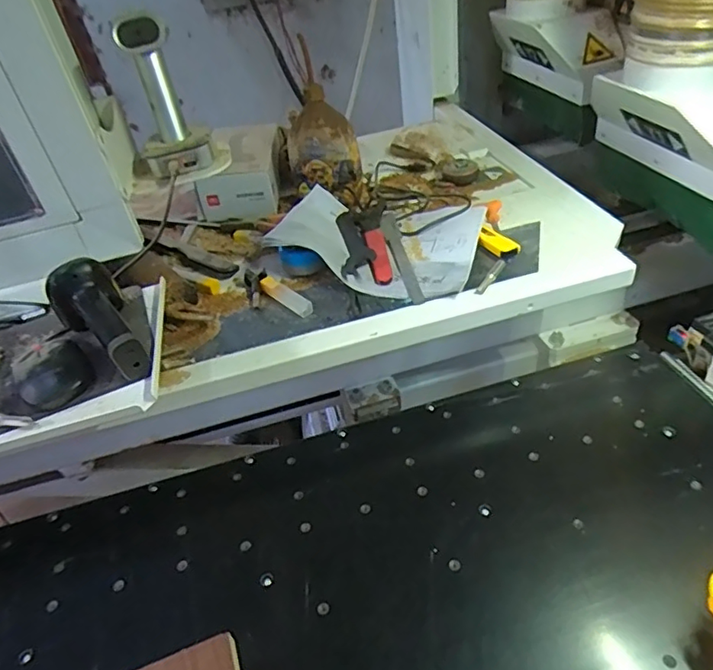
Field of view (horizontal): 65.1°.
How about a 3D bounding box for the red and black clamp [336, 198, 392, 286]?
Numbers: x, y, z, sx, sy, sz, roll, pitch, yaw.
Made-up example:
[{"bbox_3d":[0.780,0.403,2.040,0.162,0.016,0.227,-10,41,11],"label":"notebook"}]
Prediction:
[{"bbox_3d":[0.010,-0.143,0.828,0.074,0.021,0.211,-6,39,5],"label":"red and black clamp"}]

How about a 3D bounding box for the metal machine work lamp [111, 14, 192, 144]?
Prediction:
[{"bbox_3d":[-0.228,-0.289,0.634,0.055,0.126,0.034,-19,40,-12],"label":"metal machine work lamp"}]

